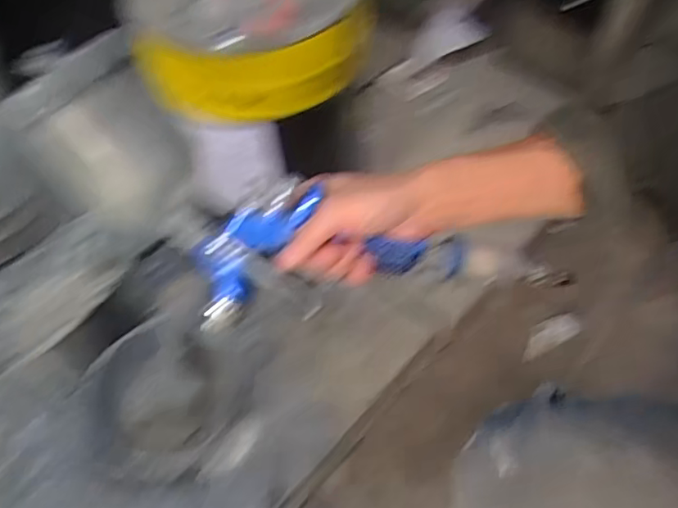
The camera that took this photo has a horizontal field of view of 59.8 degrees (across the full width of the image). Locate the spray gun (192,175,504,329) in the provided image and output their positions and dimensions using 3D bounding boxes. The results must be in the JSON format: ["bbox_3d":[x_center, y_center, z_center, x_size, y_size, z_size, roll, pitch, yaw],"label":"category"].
[{"bbox_3d":[0.006,0.003,0.472,0.230,0.106,0.061,2,52,-5],"label":"spray gun"}]

